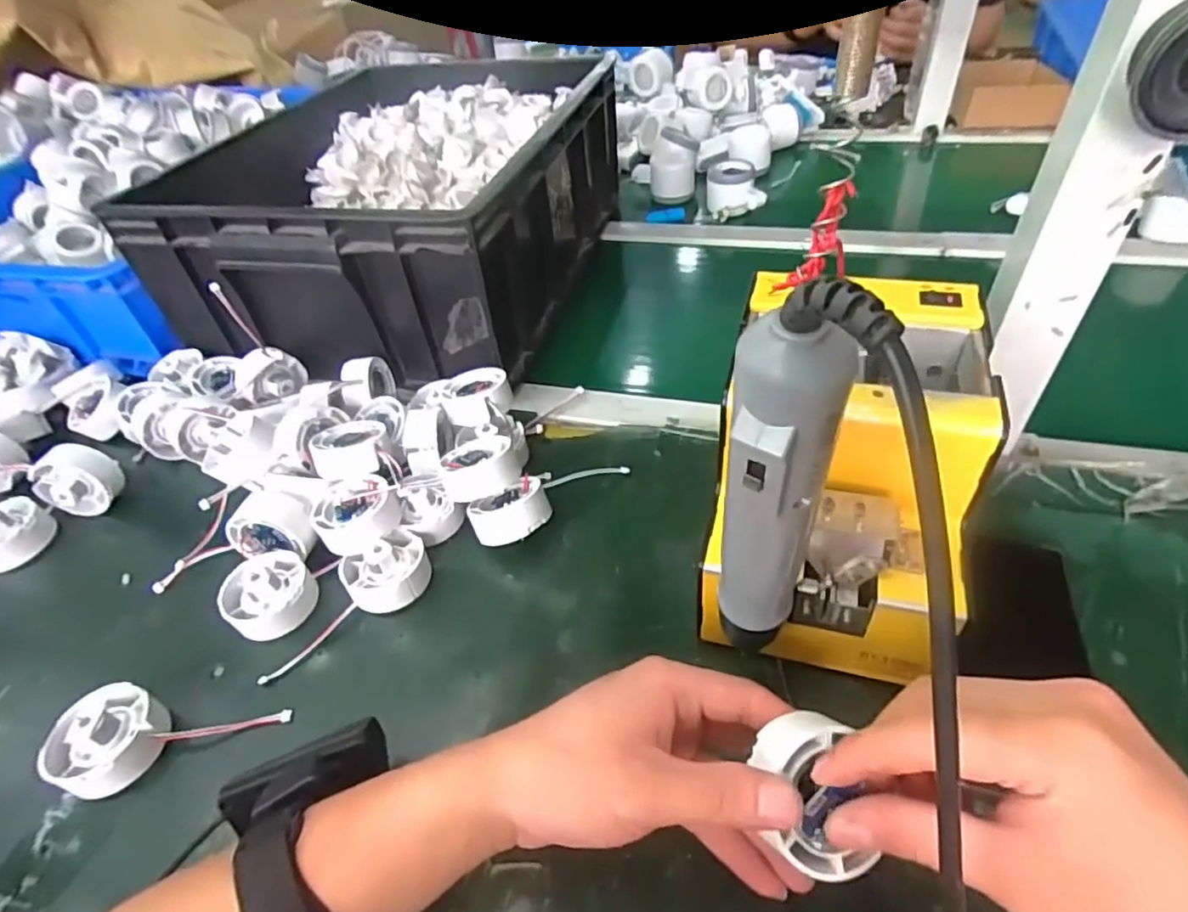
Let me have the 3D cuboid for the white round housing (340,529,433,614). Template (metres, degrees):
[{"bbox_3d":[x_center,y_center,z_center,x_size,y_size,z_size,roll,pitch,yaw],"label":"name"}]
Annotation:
[{"bbox_3d":[-0.137,0.077,0.423,0.055,0.032,0.048,-29,48,-21],"label":"white round housing"}]

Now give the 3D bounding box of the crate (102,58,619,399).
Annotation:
[{"bbox_3d":[-0.203,-0.267,0.690,0.377,0.179,0.448,8,46,15],"label":"crate"}]

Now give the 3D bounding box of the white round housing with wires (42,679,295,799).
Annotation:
[{"bbox_3d":[-0.242,0.159,0.351,0.117,0.032,0.055,0,44,7],"label":"white round housing with wires"}]

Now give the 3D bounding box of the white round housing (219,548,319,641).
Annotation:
[{"bbox_3d":[-0.219,0.087,0.421,0.060,0.032,0.055,-4,44,3],"label":"white round housing"}]

